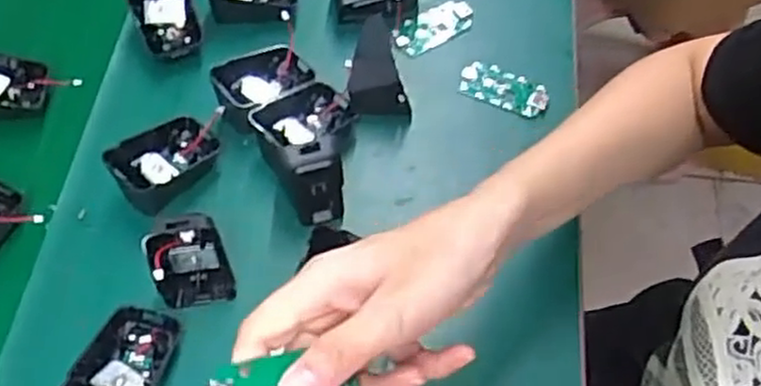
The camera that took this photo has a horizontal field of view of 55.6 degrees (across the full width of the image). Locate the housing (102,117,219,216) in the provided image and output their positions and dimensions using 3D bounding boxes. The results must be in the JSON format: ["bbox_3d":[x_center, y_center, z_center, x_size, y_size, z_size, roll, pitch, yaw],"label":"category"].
[{"bbox_3d":[-0.143,-0.022,0.477,0.071,0.036,0.050,-38,68,-19],"label":"housing"}]

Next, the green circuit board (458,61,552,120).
[{"bbox_3d":[0.091,-0.077,0.528,0.064,0.008,0.030,26,64,13],"label":"green circuit board"}]

